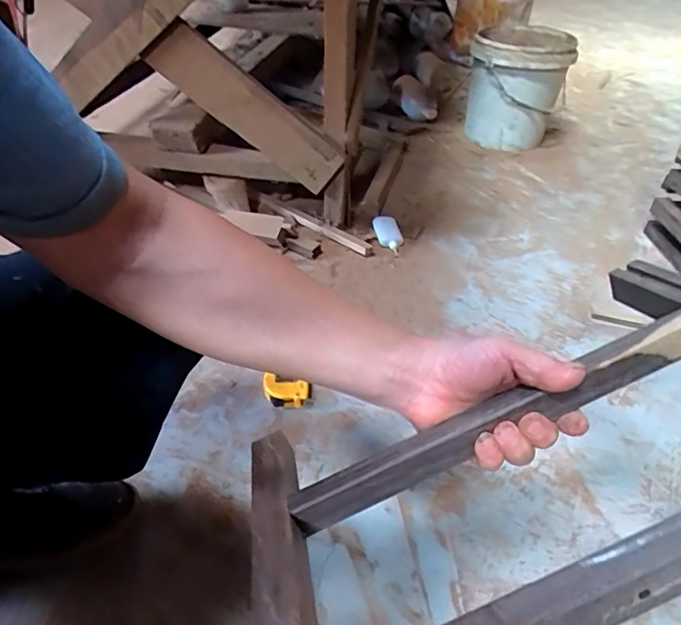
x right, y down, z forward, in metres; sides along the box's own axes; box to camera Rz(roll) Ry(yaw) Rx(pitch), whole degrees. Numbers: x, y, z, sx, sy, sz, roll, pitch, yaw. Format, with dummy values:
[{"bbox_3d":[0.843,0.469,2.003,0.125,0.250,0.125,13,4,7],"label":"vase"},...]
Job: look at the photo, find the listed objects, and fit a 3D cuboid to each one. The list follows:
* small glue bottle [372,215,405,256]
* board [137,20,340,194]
[{"bbox_3d":[0.098,-0.162,1.010,0.055,0.023,0.107,-1,42,-3],"label":"small glue bottle"},{"bbox_3d":[-0.163,-0.361,0.876,0.368,0.113,0.031,34,41,-16],"label":"board"}]

